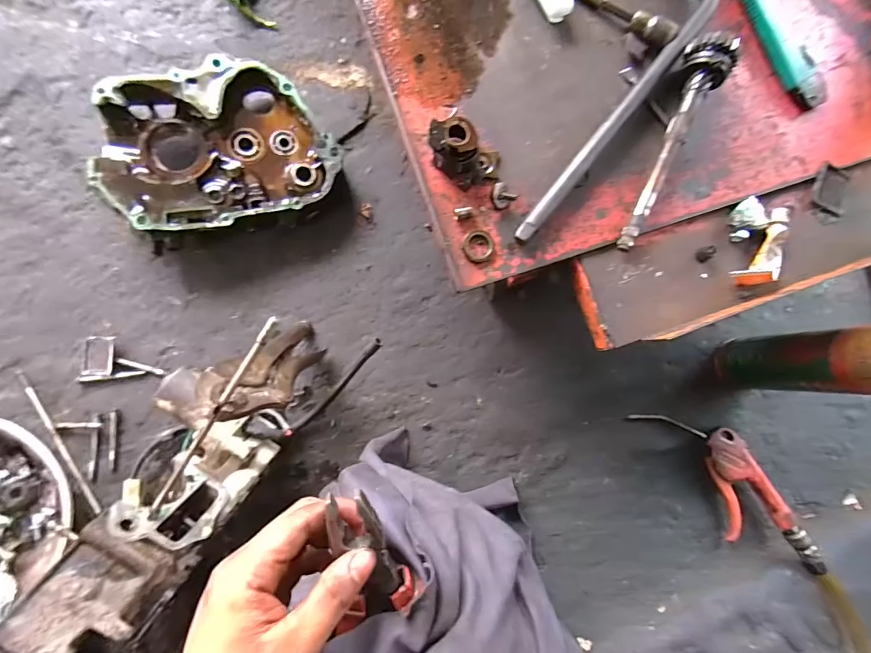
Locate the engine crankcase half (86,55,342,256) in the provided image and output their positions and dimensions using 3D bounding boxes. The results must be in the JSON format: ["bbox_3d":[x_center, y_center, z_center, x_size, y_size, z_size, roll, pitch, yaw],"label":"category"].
[{"bbox_3d":[-0.241,-0.195,0.474,0.240,0.064,0.176,-17,87,-8],"label":"engine crankcase half"}]

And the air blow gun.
[{"bbox_3d":[0.363,0.194,0.515,0.091,0.037,0.272,-37,89,-8],"label":"air blow gun"}]

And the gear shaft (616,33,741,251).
[{"bbox_3d":[0.198,-0.159,0.362,0.037,0.043,0.189,29,82,-3],"label":"gear shaft"}]

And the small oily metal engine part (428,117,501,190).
[{"bbox_3d":[0.024,-0.140,0.347,0.062,0.034,0.039,20,83,-4],"label":"small oily metal engine part"}]

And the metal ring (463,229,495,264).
[{"bbox_3d":[0.036,-0.068,0.355,0.026,0.004,0.027,1,84,-6],"label":"metal ring"}]

